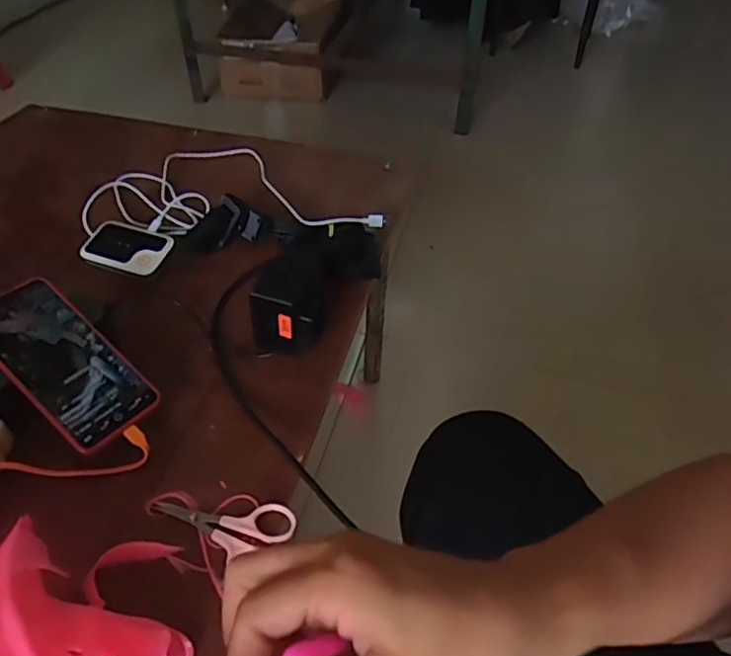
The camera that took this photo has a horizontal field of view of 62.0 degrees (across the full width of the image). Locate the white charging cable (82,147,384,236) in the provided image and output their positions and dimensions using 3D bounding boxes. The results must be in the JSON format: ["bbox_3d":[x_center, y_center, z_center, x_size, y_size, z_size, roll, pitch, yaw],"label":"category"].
[{"bbox_3d":[-0.154,-0.178,0.738,0.332,0.019,0.184,-1,45,-3],"label":"white charging cable"}]

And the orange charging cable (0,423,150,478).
[{"bbox_3d":[-0.230,0.106,0.477,0.112,0.019,0.031,-15,47,-16],"label":"orange charging cable"}]

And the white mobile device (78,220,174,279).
[{"bbox_3d":[-0.257,-0.088,0.657,0.092,0.012,0.062,17,46,15],"label":"white mobile device"}]

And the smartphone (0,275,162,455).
[{"bbox_3d":[-0.252,0.026,0.504,0.161,0.005,0.075,42,54,8],"label":"smartphone"}]

